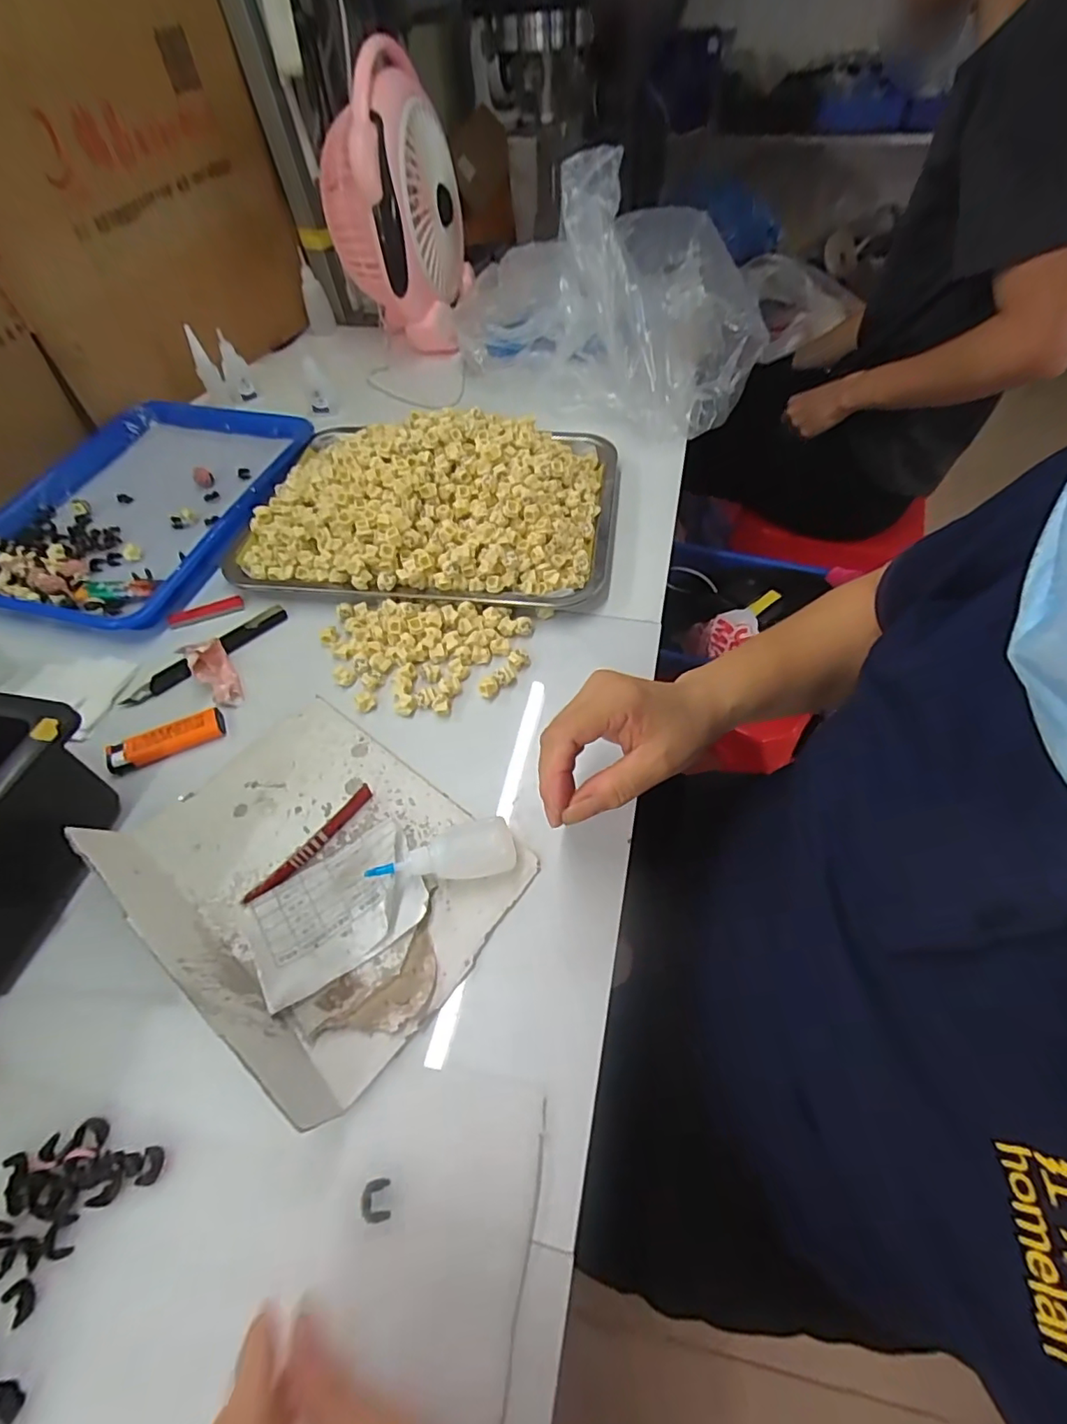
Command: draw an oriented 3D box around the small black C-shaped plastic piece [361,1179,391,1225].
[{"bbox_3d":[-0.075,0.231,0.265,0.013,0.005,0.016,-7,56,-3],"label":"small black C-shaped plastic piece"}]

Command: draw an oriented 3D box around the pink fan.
[{"bbox_3d":[-0.173,-0.636,0.720,0.149,0.247,0.169,3,55,5],"label":"pink fan"}]

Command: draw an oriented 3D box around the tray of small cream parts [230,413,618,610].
[{"bbox_3d":[-0.099,-0.213,0.528,0.344,0.075,0.244,4,56,5],"label":"tray of small cream parts"}]

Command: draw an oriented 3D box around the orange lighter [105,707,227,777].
[{"bbox_3d":[-0.277,0.021,0.422,0.080,0.012,0.022,-25,58,-14],"label":"orange lighter"}]

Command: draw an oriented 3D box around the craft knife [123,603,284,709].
[{"bbox_3d":[-0.273,-0.049,0.470,0.142,0.008,0.021,-38,62,-21],"label":"craft knife"}]

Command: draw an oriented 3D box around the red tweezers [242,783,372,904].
[{"bbox_3d":[-0.144,0.085,0.366,0.011,0.011,0.098,33,63,22],"label":"red tweezers"}]

